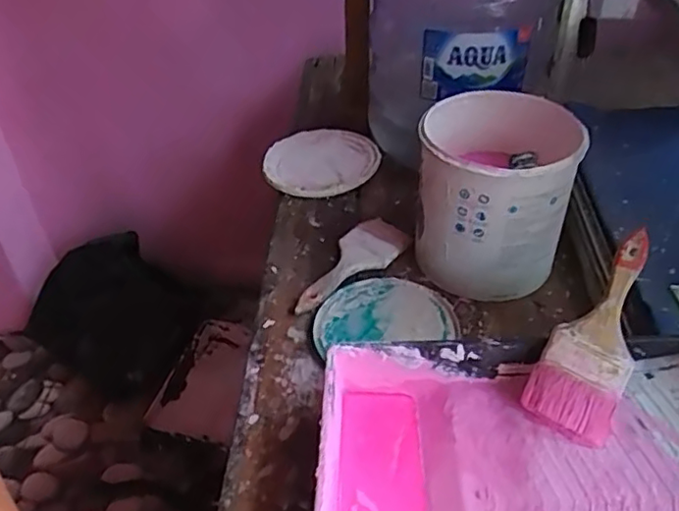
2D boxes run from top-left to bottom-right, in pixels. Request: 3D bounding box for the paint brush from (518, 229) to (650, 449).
[{"bbox_3d":[0.235,0.069,0.566,0.072,0.023,0.193,22,73,26],"label":"paint brush"}]

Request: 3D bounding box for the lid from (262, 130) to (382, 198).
[{"bbox_3d":[-0.030,-0.146,0.967,0.172,0.017,0.171,-2,41,2],"label":"lid"}]

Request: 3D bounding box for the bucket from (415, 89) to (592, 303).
[{"bbox_3d":[0.179,-0.069,0.740,0.163,0.189,0.155,-2,41,2],"label":"bucket"}]

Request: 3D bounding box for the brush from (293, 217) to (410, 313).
[{"bbox_3d":[0.017,0.008,0.784,0.066,0.022,0.197,23,48,27],"label":"brush"}]

